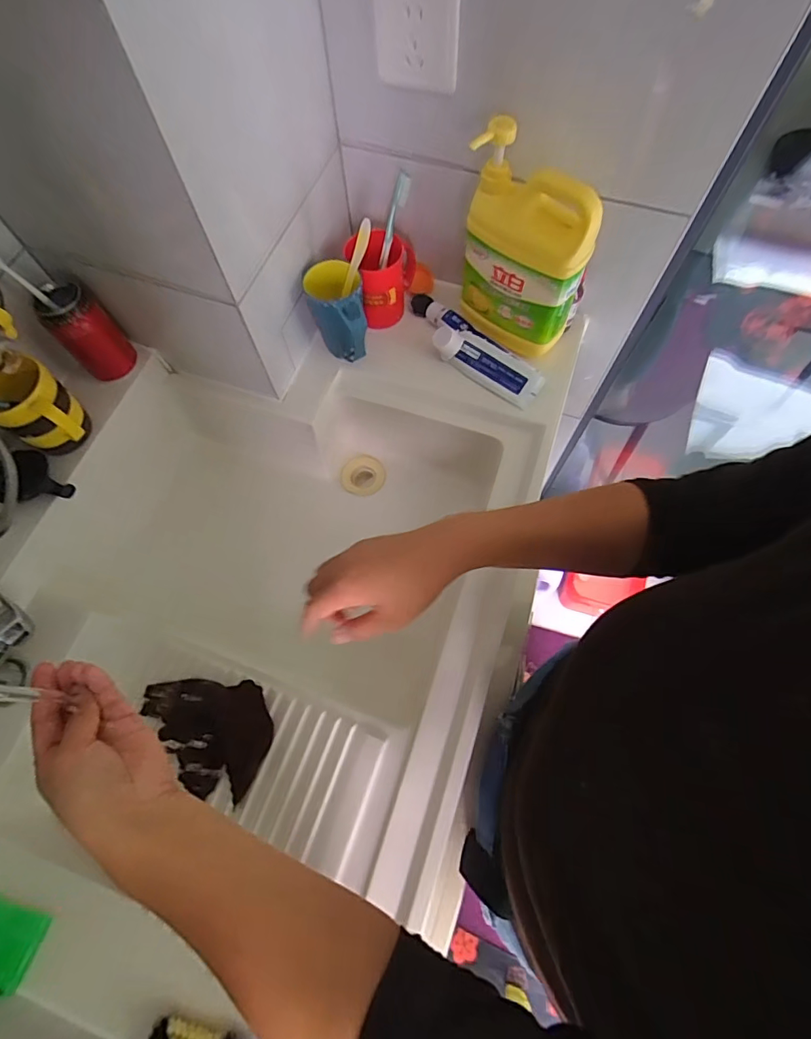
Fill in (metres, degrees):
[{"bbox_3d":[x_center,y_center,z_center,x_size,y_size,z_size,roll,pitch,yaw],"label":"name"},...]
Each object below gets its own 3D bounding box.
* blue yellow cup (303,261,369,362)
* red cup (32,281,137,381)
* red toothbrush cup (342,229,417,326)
[{"bbox_3d":[-0.090,-0.271,0.647,0.072,0.112,0.077,0,68,1],"label":"blue yellow cup"},{"bbox_3d":[-0.399,-0.236,0.602,0.068,0.106,0.059,-41,73,-14],"label":"red cup"},{"bbox_3d":[-0.031,-0.336,0.675,0.091,0.101,0.085,0,68,1],"label":"red toothbrush cup"}]

